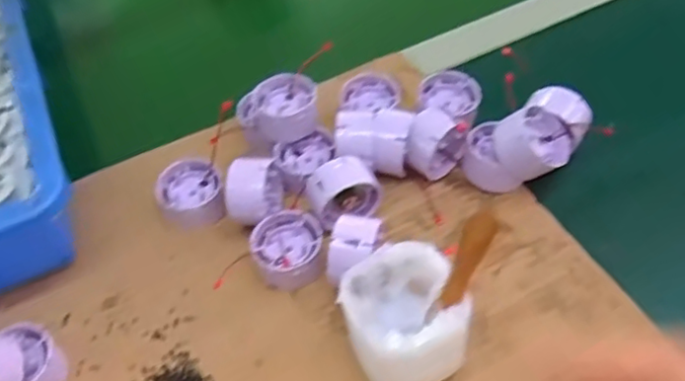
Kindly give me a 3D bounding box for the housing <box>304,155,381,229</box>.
[{"bbox_3d":[-0.001,0.000,0.438,0.047,0.041,0.030,-22,52,-11],"label":"housing"}]

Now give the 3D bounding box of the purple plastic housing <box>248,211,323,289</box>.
[{"bbox_3d":[-0.035,0.040,0.426,0.047,0.024,0.046,-24,52,-13],"label":"purple plastic housing"}]

